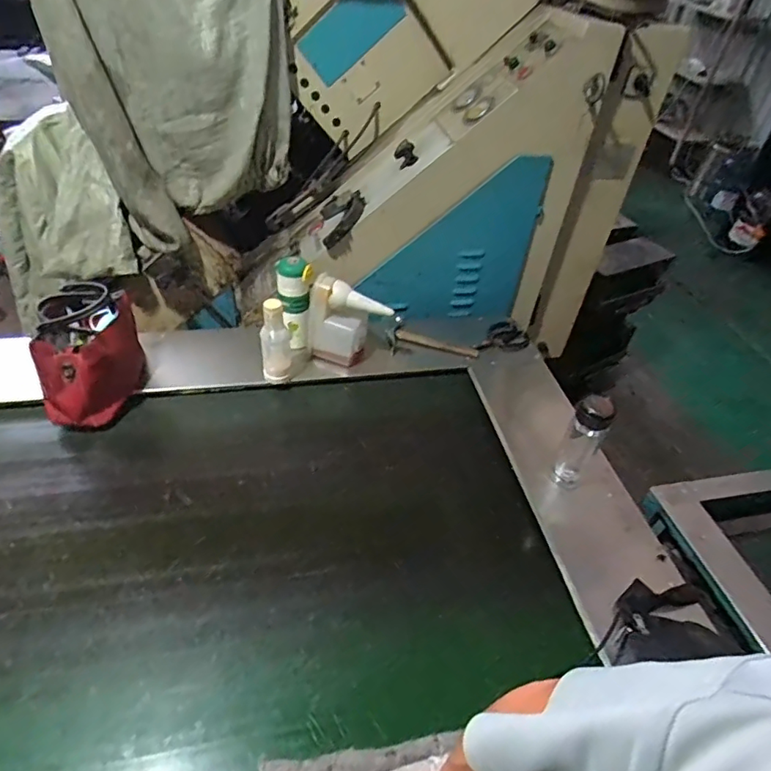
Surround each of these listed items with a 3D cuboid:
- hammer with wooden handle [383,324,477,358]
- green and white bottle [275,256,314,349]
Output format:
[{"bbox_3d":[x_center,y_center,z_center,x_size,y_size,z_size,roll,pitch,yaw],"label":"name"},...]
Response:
[{"bbox_3d":[0.117,-0.109,1.348,0.240,0.038,0.108,12,42,5],"label":"hammer with wooden handle"},{"bbox_3d":[-0.207,-0.185,1.232,0.066,0.199,0.072,-15,46,-21],"label":"green and white bottle"}]

